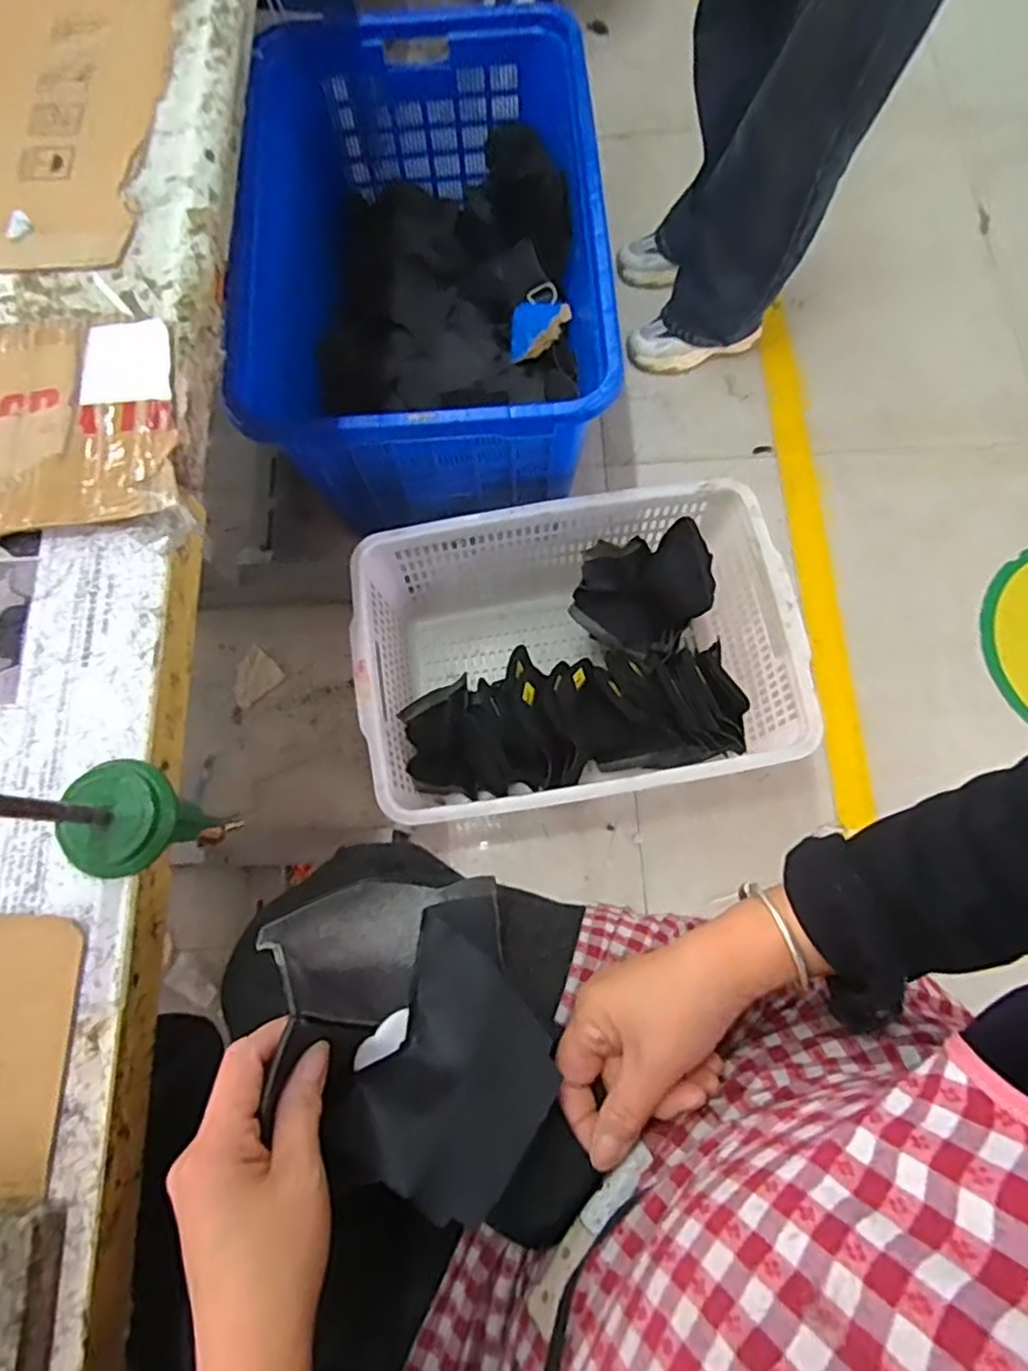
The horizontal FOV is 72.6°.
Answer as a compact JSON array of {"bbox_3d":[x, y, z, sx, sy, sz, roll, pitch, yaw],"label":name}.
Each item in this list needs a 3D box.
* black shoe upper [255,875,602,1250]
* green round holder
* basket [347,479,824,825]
[{"bbox_3d":[-0.042,0.203,0.376,0.123,0.084,0.207,-23,75,-6],"label":"black shoe upper"},{"bbox_3d":[-0.208,0.078,0.394,0.064,0.070,0.059,0,74,0],"label":"green round holder"},{"bbox_3d":[0.081,-0.034,1.045,0.570,0.251,0.410,-9,74,-1],"label":"basket"}]

